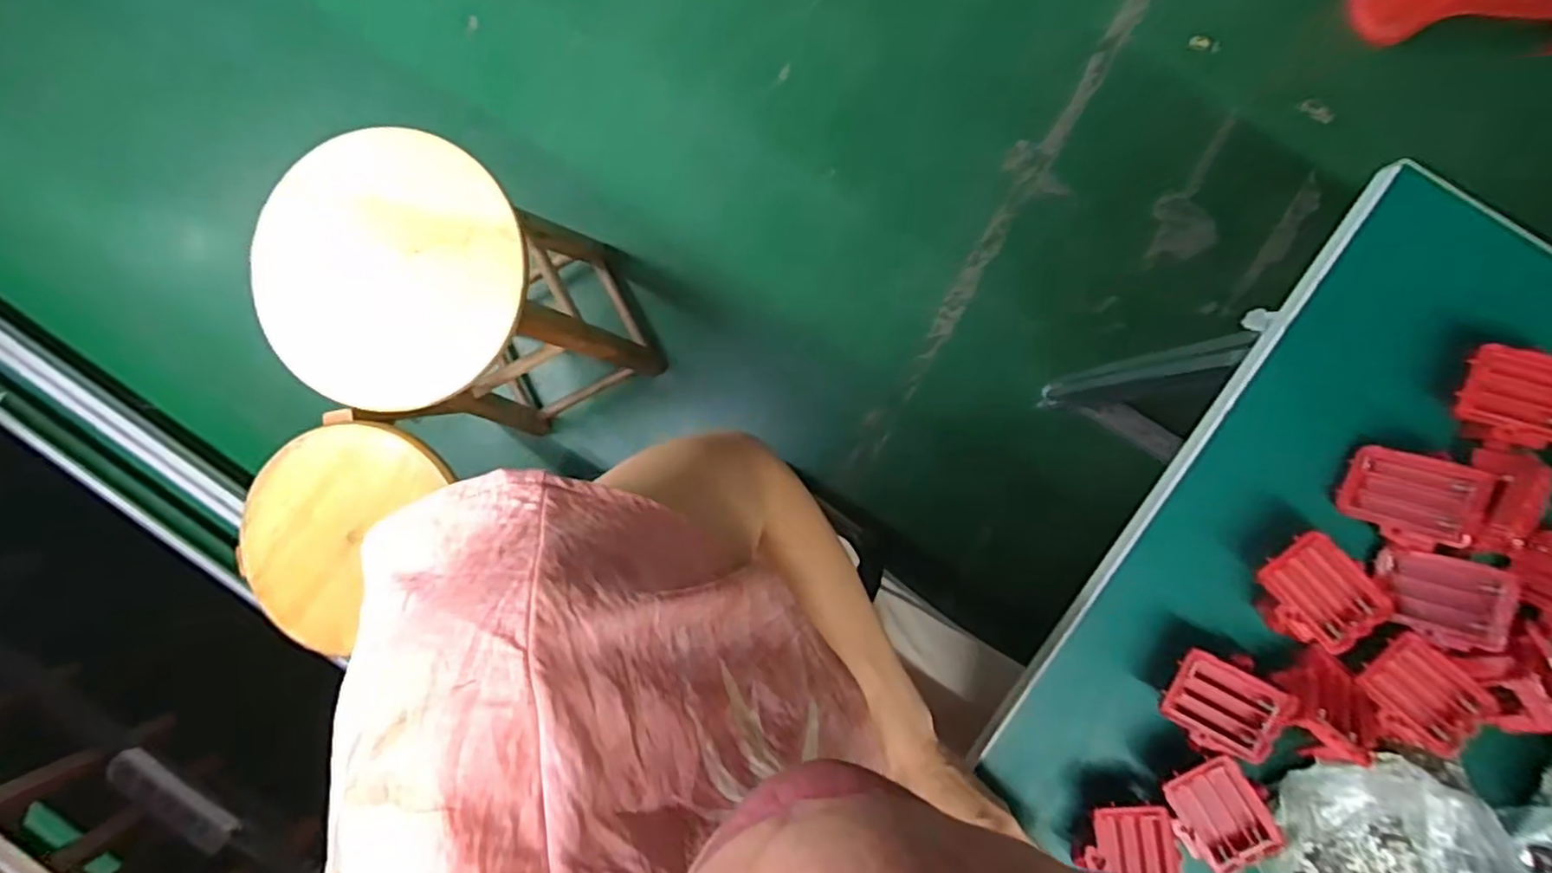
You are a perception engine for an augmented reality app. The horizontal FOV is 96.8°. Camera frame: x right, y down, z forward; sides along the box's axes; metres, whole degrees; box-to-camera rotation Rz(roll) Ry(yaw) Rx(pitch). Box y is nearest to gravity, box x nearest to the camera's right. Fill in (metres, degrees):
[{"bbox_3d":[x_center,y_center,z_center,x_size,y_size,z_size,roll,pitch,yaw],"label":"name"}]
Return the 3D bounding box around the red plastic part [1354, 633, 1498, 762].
[{"bbox_3d":[0.401,0.161,0.426,0.068,0.013,0.051,43,92,2],"label":"red plastic part"}]

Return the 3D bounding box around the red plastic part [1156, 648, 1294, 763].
[{"bbox_3d":[0.286,0.172,0.441,0.065,0.022,0.061,22,93,11],"label":"red plastic part"}]

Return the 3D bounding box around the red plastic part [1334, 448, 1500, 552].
[{"bbox_3d":[0.394,0.038,0.428,0.016,0.066,0.055,19,92,-38],"label":"red plastic part"}]

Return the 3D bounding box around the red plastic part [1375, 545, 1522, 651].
[{"bbox_3d":[0.411,0.099,0.426,0.013,0.064,0.053,-10,108,-27],"label":"red plastic part"}]

